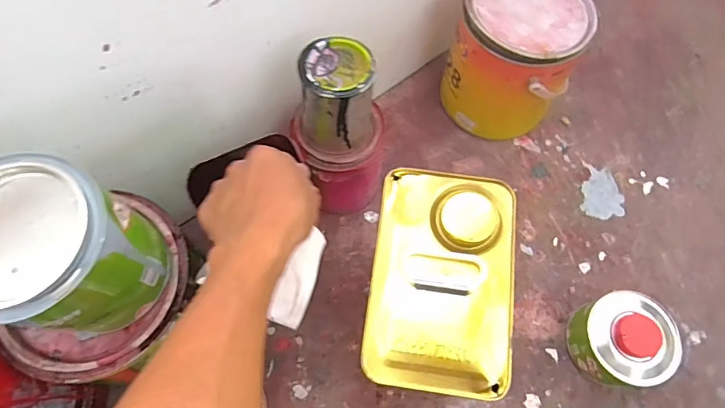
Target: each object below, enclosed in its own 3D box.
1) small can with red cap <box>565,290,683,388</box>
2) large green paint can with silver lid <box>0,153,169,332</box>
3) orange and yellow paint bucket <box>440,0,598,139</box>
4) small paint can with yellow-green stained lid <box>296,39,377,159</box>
[{"bbox_3d":[0.299,0.155,0.541,0.098,0.078,0.097,1,66,-2],"label":"small can with red cap"},{"bbox_3d":[-0.218,0.042,0.347,0.104,0.139,0.106,6,68,2],"label":"large green paint can with silver lid"},{"bbox_3d":[0.198,-0.193,0.640,0.145,0.176,0.146,1,66,-2],"label":"orange and yellow paint bucket"},{"bbox_3d":[-0.024,-0.107,0.494,0.074,0.100,0.077,0,68,0],"label":"small paint can with yellow-green stained lid"}]

